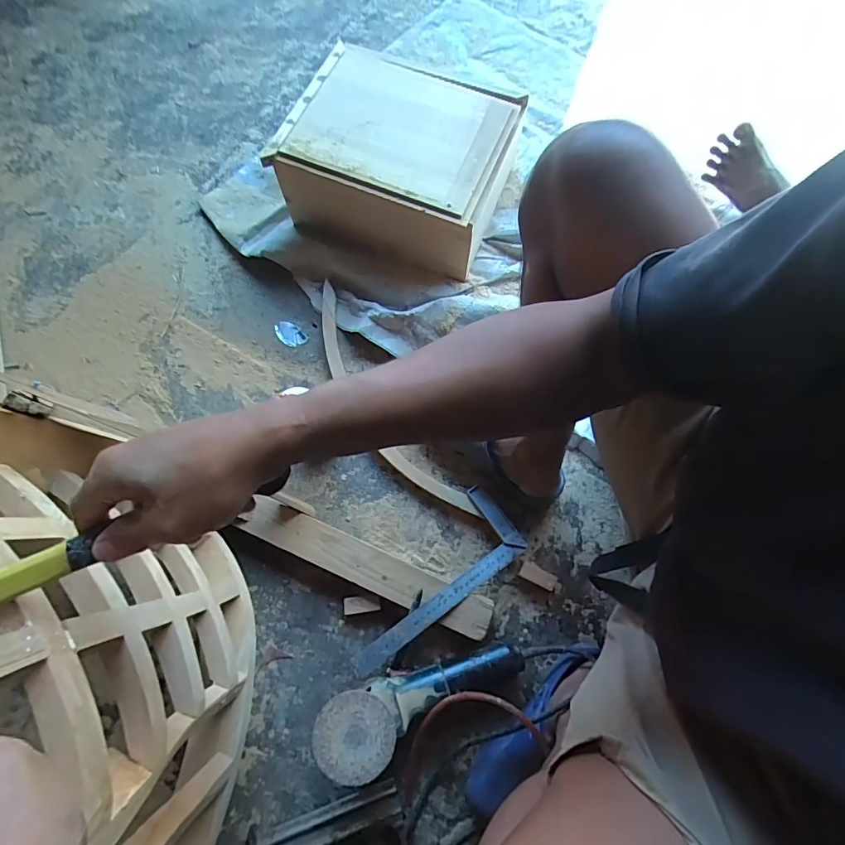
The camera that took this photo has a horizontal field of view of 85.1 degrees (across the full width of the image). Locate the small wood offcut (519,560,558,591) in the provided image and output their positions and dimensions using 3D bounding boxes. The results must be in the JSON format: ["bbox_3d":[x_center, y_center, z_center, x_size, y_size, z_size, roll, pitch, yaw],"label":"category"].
[{"bbox_3d":[0.176,0.234,0.702,0.055,0.021,0.023,27,73,7],"label":"small wood offcut"}]

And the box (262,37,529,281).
[{"bbox_3d":[-0.040,-0.482,0.866,0.366,0.203,0.299,21,72,5],"label":"box"}]

